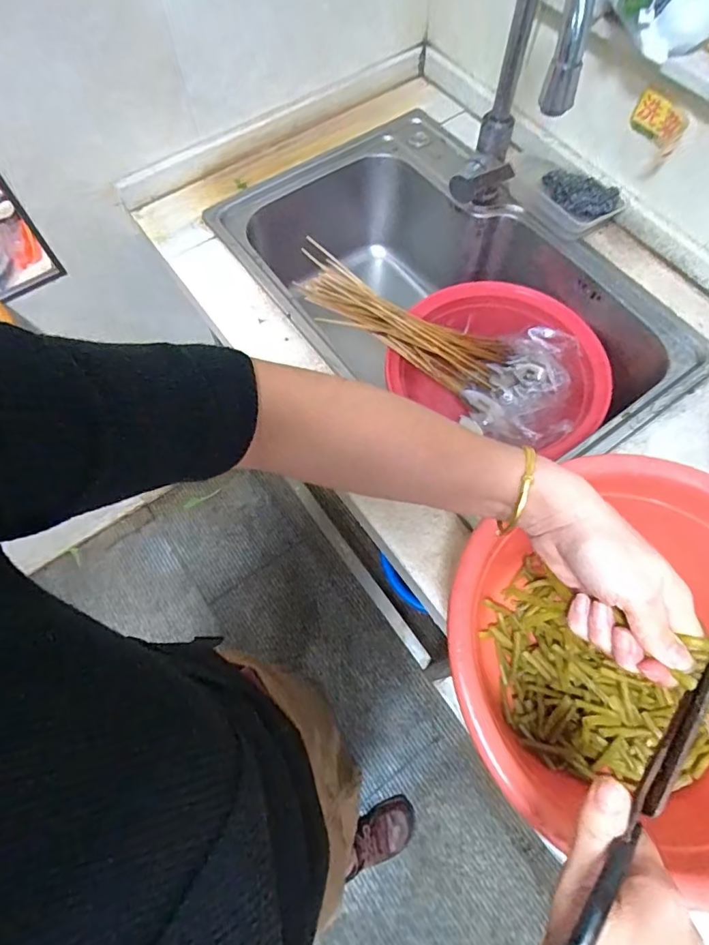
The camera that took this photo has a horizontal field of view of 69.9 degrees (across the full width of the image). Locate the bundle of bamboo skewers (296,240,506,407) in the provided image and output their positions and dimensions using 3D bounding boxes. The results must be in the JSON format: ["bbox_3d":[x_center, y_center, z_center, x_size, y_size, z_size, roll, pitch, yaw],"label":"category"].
[{"bbox_3d":[0.064,-0.220,0.754,0.331,0.048,0.104,28,69,-7],"label":"bundle of bamboo skewers"}]

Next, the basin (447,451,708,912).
[{"bbox_3d":[0.243,0.157,0.459,0.311,0.151,0.303,0,66,0],"label":"basin"}]

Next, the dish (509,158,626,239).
[{"bbox_3d":[0.303,-0.413,0.752,0.085,0.045,0.180,-42,72,-16],"label":"dish"}]

